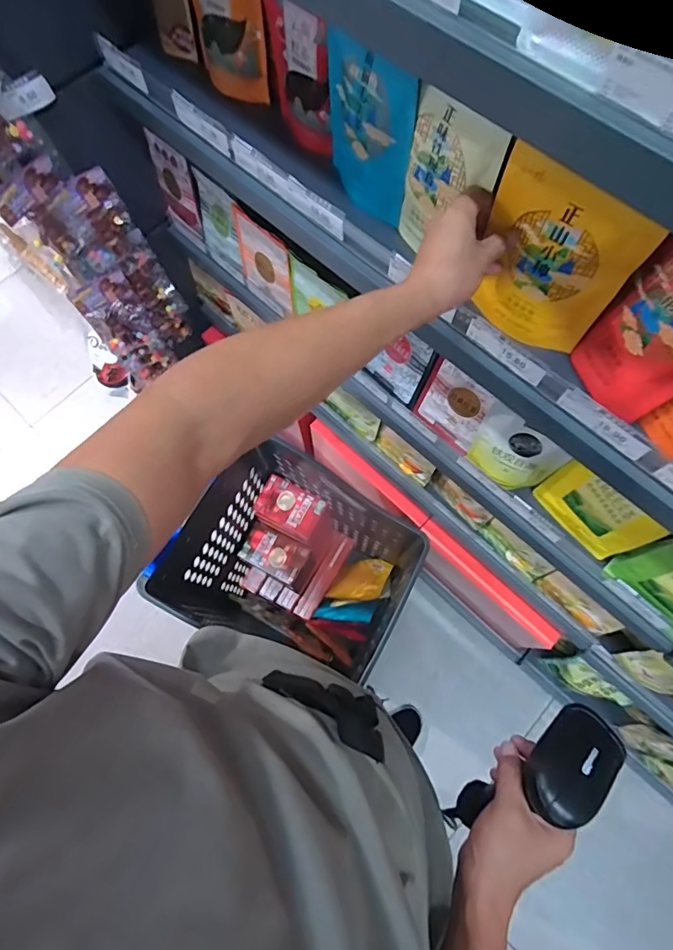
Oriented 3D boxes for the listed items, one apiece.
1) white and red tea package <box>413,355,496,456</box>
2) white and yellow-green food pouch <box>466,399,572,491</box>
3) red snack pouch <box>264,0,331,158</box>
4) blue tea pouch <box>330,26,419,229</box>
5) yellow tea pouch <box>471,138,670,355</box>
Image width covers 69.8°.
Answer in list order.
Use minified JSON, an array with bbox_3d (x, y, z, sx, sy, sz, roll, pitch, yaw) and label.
[{"bbox_3d":[0.184,-0.108,0.775,0.044,0.145,0.116,-42,75,-12],"label":"white and red tea package"},{"bbox_3d":[0.271,-0.030,0.731,0.131,0.148,0.043,29,74,11],"label":"white and yellow-green food pouch"},{"bbox_3d":[-0.046,-0.485,0.593,0.018,0.149,0.113,-33,73,-9],"label":"red snack pouch"},{"bbox_3d":[0.036,-0.386,0.547,0.031,0.163,0.129,-28,73,-8],"label":"blue tea pouch"},{"bbox_3d":[0.202,-0.200,0.467,0.138,0.169,0.029,34,75,12],"label":"yellow tea pouch"}]

